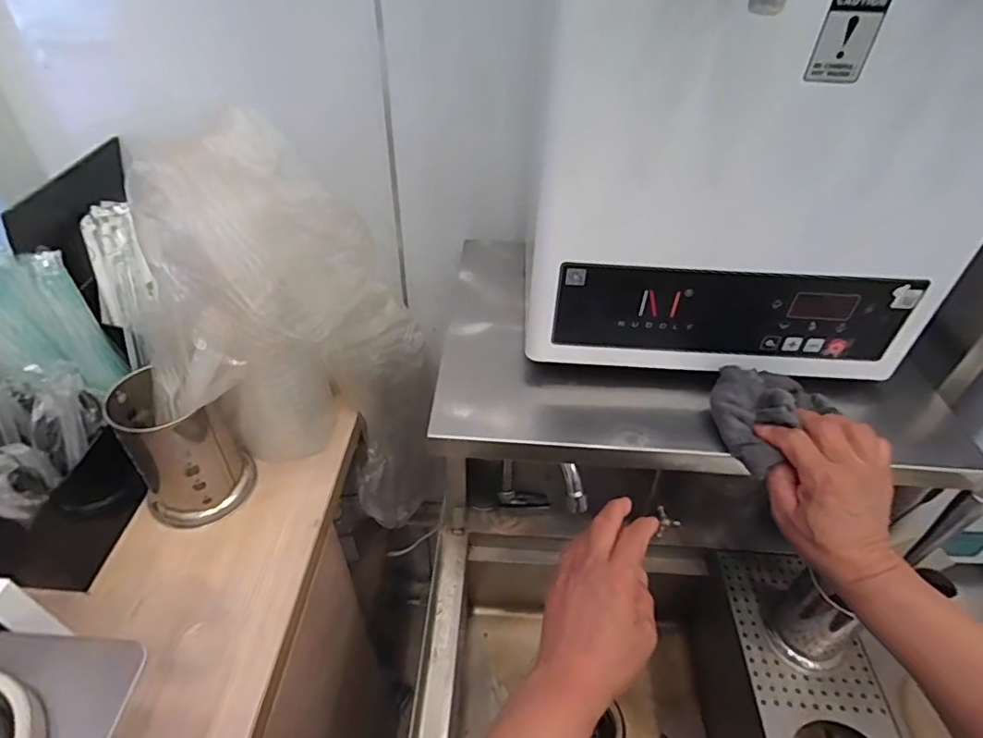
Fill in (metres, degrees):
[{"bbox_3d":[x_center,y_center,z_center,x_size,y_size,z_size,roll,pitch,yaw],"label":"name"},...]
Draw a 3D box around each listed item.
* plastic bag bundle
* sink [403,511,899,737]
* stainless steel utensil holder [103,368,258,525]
[{"bbox_3d":[-0.217,-0.015,0.687,0.228,0.534,0.251,5,43,3],"label":"plastic bag bundle"},{"bbox_3d":[0.179,0.450,0.724,0.536,0.257,0.415,2,43,0],"label":"sink"},{"bbox_3d":[-0.357,0.096,0.634,0.109,0.163,0.096,2,43,0],"label":"stainless steel utensil holder"}]

